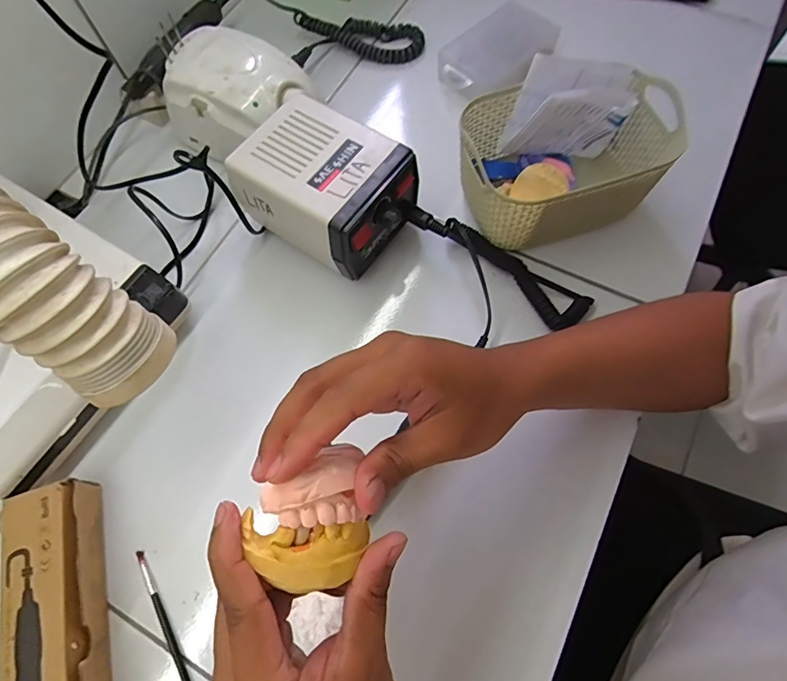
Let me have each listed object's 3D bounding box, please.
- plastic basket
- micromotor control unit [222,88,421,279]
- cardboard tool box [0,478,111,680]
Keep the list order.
[{"bbox_3d":[0.149,-0.151,0.416,0.170,0.084,0.120,-6,67,0],"label":"plastic basket"},{"bbox_3d":[-0.057,-0.127,0.412,0.133,0.083,0.103,33,73,15],"label":"micromotor control unit"},{"bbox_3d":[-0.220,0.205,0.310,0.048,0.042,0.208,-17,68,-4],"label":"cardboard tool box"}]

